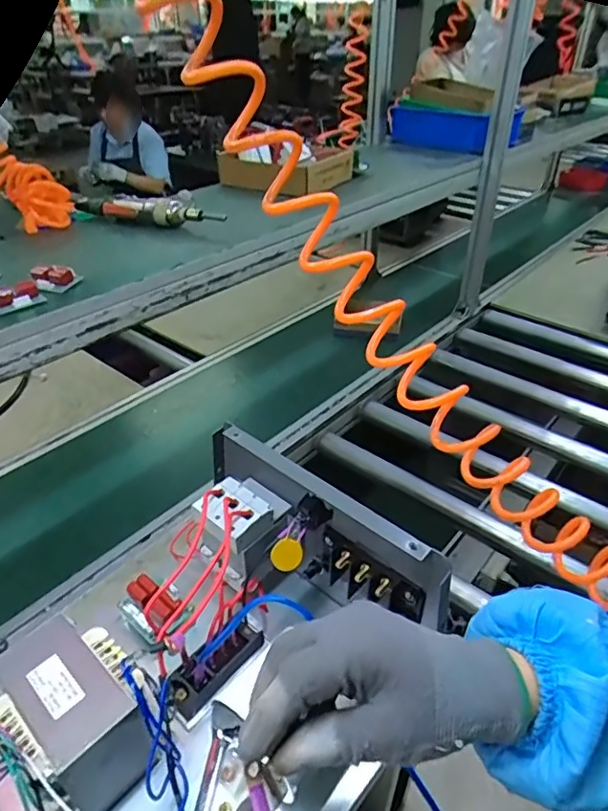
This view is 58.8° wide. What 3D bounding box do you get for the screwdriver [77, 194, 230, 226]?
[{"bbox_3d":[-0.255,-0.318,0.888,0.259,0.048,0.060,18,40,23],"label":"screwdriver"}]

